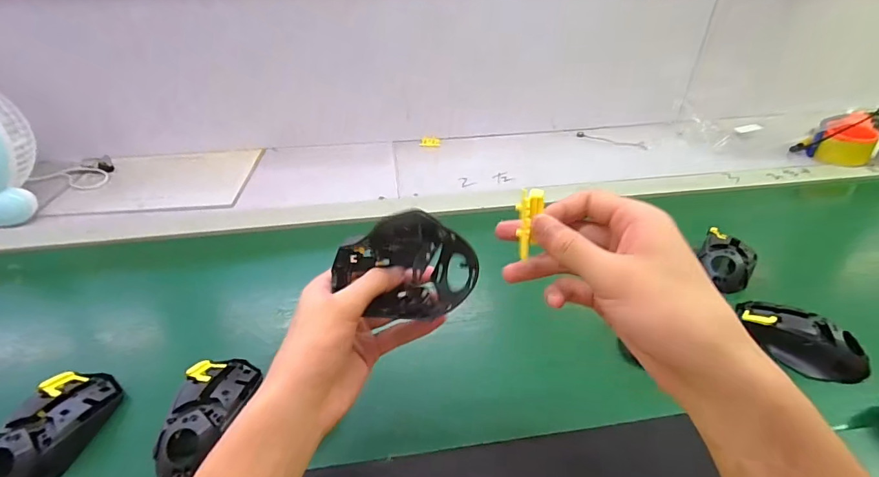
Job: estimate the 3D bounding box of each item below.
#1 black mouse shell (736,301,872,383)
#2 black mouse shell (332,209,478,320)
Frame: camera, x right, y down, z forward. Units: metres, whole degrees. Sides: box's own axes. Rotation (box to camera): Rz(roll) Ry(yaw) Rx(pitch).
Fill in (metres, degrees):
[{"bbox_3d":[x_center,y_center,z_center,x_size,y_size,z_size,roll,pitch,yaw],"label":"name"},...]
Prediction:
[{"bbox_3d":[0.372,0.103,0.447,0.048,0.042,0.112,-24,41,-28],"label":"black mouse shell"},{"bbox_3d":[-0.025,0.018,0.326,0.104,0.079,0.038,8,37,13],"label":"black mouse shell"}]

